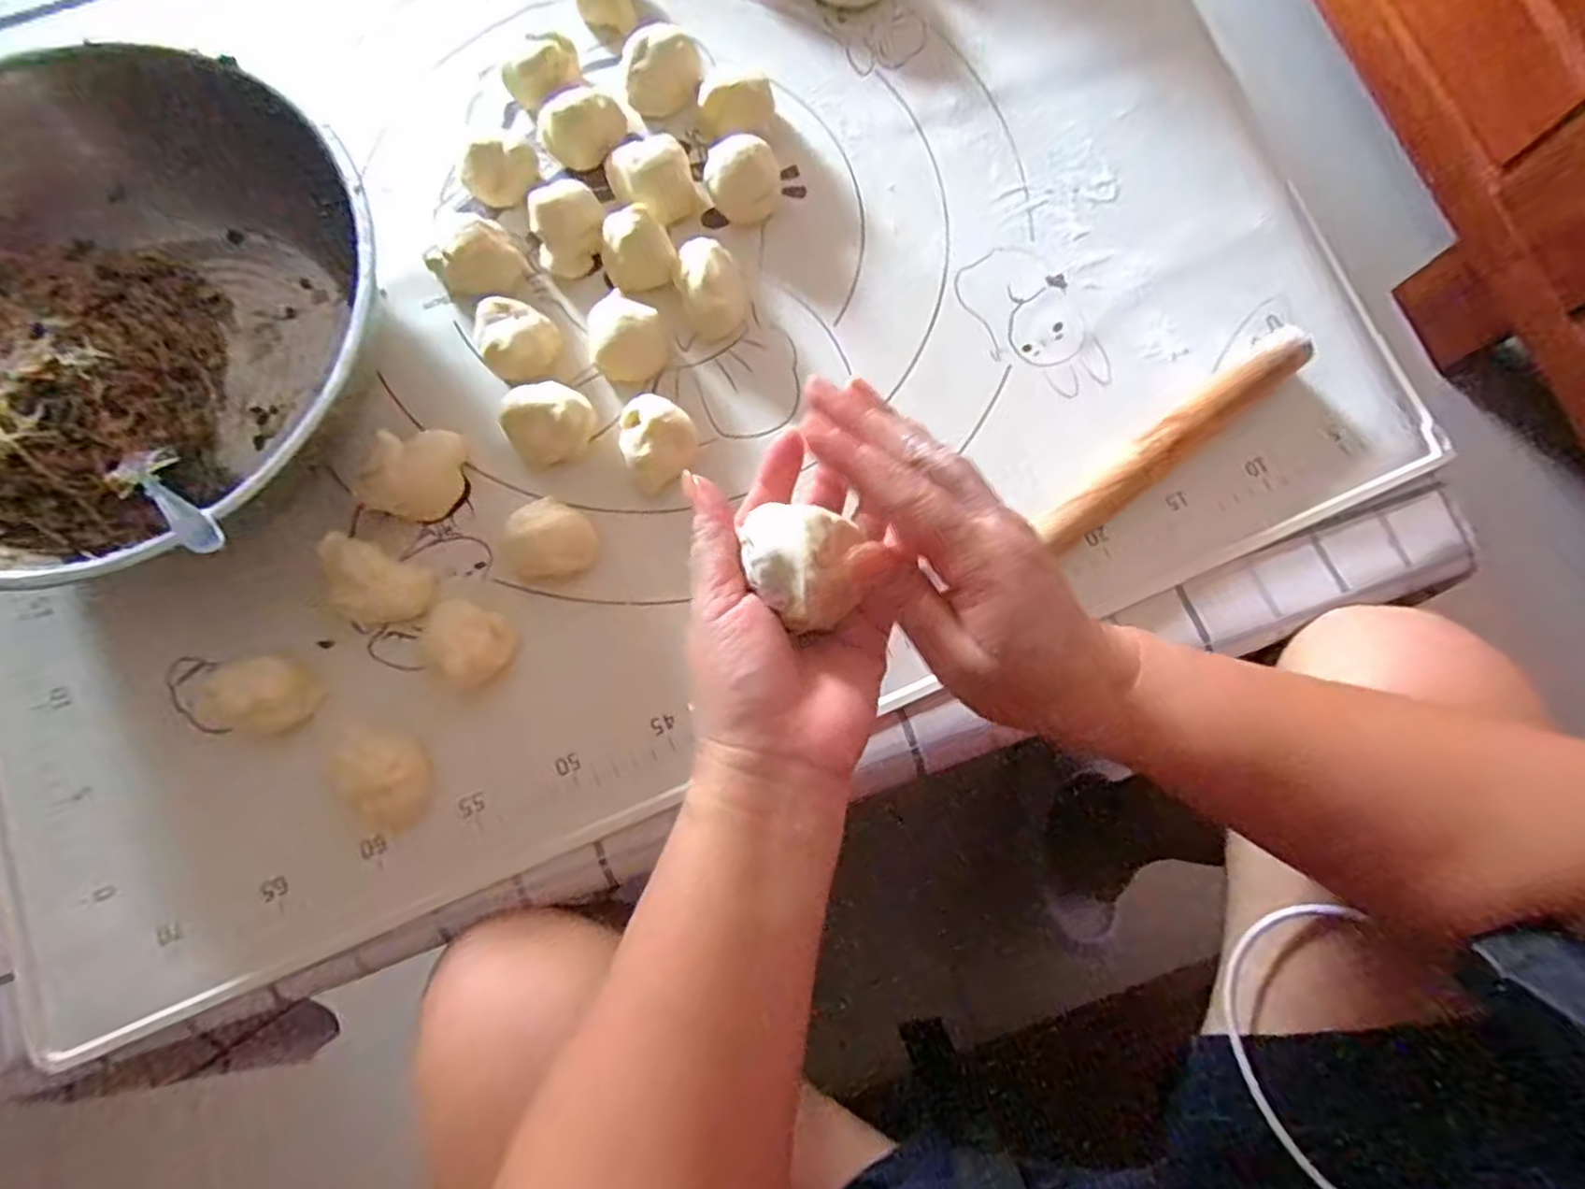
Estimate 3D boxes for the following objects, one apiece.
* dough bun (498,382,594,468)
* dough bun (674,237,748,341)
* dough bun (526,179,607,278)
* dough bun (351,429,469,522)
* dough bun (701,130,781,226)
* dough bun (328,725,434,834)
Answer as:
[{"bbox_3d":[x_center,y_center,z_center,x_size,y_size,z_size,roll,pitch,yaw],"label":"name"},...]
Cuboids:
[{"bbox_3d":[-0.126,-0.089,0.362,0.043,0.029,0.038,-39,82,-8],"label":"dough bun"},{"bbox_3d":[-0.045,-0.171,0.389,0.035,0.024,0.051,-20,80,-4],"label":"dough bun"},{"bbox_3d":[-0.125,-0.205,0.395,0.038,0.025,0.042,-11,79,-3],"label":"dough bun"},{"bbox_3d":[-0.195,-0.063,0.363,0.037,0.028,0.047,7,79,1],"label":"dough bun"},{"bbox_3d":[-0.028,-0.236,0.401,0.042,0.027,0.034,-5,79,-2],"label":"dough bun"},{"bbox_3d":[-0.192,0.085,0.334,0.034,0.032,0.049,-26,80,-5],"label":"dough bun"}]

